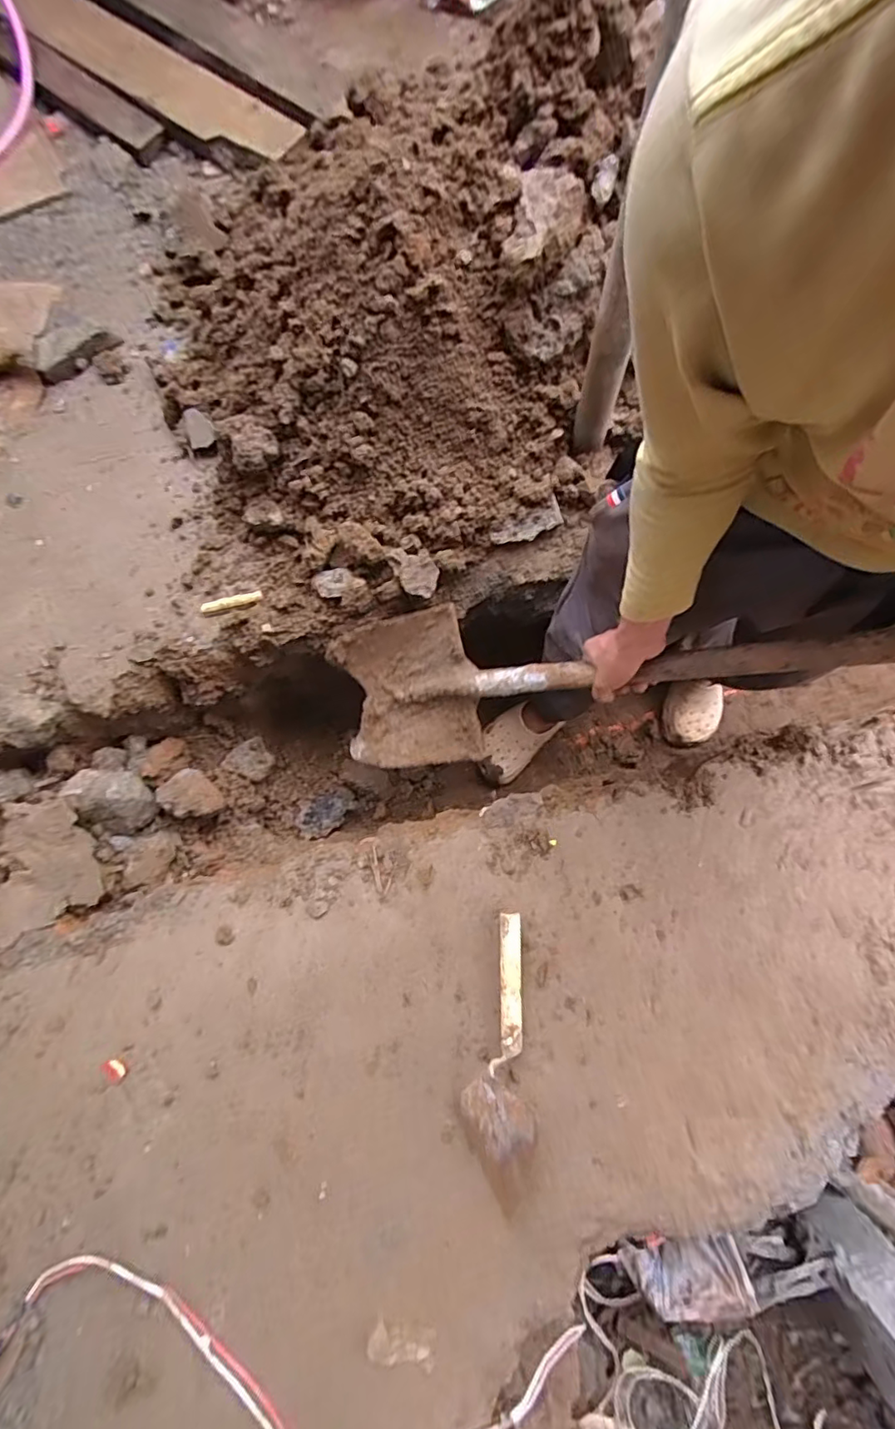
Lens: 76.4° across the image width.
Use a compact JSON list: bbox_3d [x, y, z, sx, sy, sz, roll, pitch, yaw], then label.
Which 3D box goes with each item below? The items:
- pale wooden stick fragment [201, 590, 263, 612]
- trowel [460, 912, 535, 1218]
[{"bbox_3d":[-0.329,-0.173,0.865,0.092,0.004,0.014,-14,79,1],"label":"pale wooden stick fragment"},{"bbox_3d":[0.053,0.404,0.674,0.085,0.072,0.318,-2,77,3],"label":"trowel"}]

